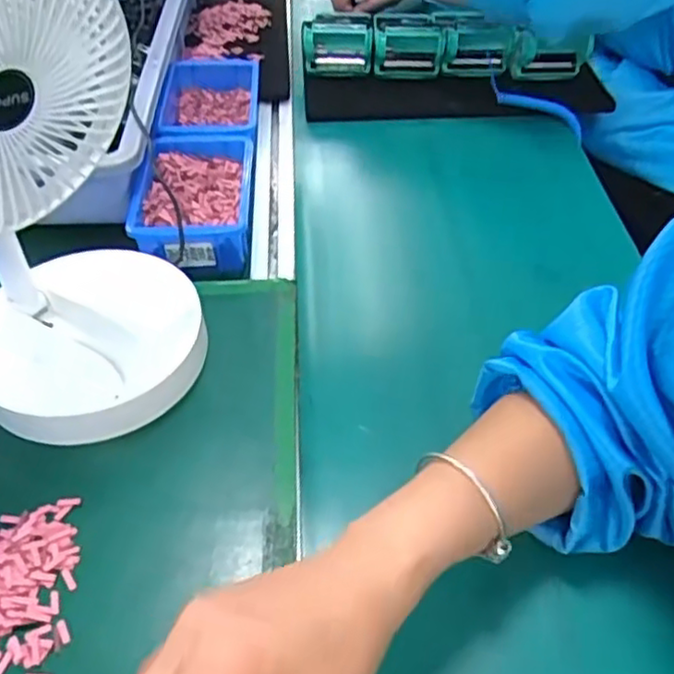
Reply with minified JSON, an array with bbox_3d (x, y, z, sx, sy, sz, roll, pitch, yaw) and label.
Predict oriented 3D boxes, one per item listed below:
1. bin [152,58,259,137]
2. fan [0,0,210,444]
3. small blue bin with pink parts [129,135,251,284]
[{"bbox_3d":[-0.127,-0.227,0.690,0.092,0.045,0.147,1,46,-5],"label":"bin"},{"bbox_3d":[-0.169,-0.082,0.386,0.154,0.271,0.142,-6,47,-11],"label":"fan"},{"bbox_3d":[-0.124,-0.119,0.600,0.098,0.059,0.147,1,46,-5],"label":"small blue bin with pink parts"}]

